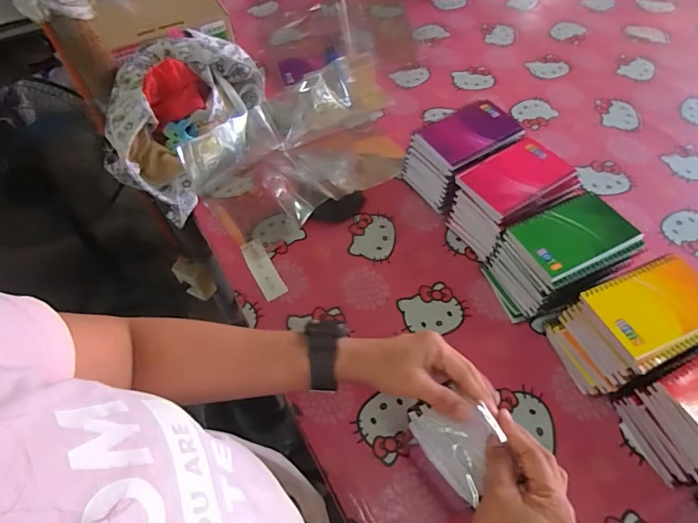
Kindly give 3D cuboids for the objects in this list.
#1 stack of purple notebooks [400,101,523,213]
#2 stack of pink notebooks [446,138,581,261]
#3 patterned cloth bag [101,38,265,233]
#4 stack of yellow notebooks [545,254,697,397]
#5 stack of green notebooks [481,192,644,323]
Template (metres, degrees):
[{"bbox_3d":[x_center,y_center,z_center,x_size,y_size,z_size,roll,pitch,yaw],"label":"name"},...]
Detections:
[{"bbox_3d":[0.166,-0.157,0.652,0.139,0.116,0.108,-29,60,-16],"label":"stack of purple notebooks"},{"bbox_3d":[0.222,-0.081,0.597,0.134,0.118,0.097,-27,60,-13],"label":"stack of pink notebooks"},{"bbox_3d":[-0.267,-0.258,0.723,0.209,0.141,0.313,30,64,20],"label":"patterned cloth bag"},{"bbox_3d":[0.323,0.074,0.493,0.142,0.109,0.101,-20,59,-10],"label":"stack of yellow notebooks"},{"bbox_3d":[0.265,-0.001,0.546,0.141,0.109,0.098,-19,59,-9],"label":"stack of green notebooks"}]

